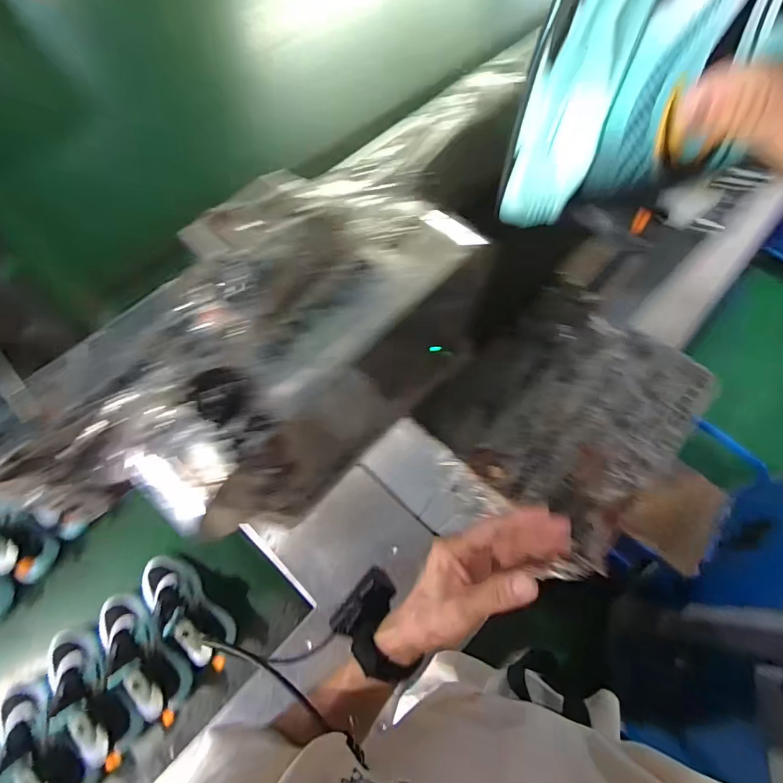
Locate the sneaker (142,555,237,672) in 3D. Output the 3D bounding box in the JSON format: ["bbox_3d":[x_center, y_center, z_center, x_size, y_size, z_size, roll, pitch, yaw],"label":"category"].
[{"bbox_3d":[-0.350,0.367,0.706,0.216,0.099,0.074,32,69,11],"label":"sneaker"}]

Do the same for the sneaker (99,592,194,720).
[{"bbox_3d":[-0.414,0.423,0.674,0.203,0.100,0.068,42,71,15],"label":"sneaker"}]

